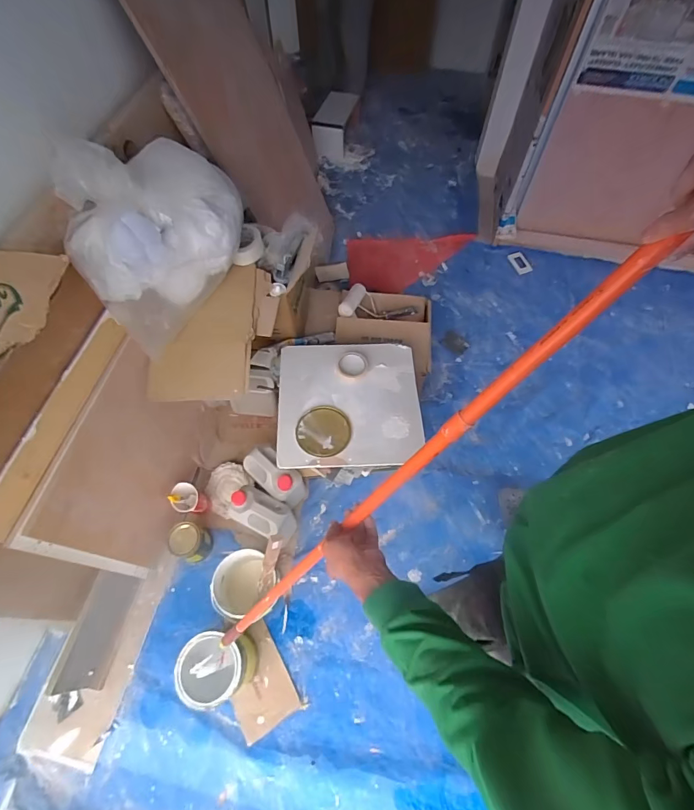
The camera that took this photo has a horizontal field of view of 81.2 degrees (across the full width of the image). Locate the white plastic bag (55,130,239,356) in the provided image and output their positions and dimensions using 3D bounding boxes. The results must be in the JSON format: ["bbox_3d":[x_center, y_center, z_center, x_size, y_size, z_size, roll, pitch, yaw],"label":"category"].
[{"bbox_3d":[-0.468,-0.428,1.062,0.422,0.388,0.318,-23,65,-12],"label":"white plastic bag"}]

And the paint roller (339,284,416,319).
[{"bbox_3d":[0.112,-0.380,1.539,0.308,0.082,0.142,5,60,-26],"label":"paint roller"}]

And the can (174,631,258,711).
[{"bbox_3d":[-0.344,0.703,1.097,0.163,0.215,0.163,-5,63,-4],"label":"can"}]

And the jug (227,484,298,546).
[{"bbox_3d":[-0.254,0.354,1.276,0.183,0.228,0.112,23,65,10],"label":"jug"}]

